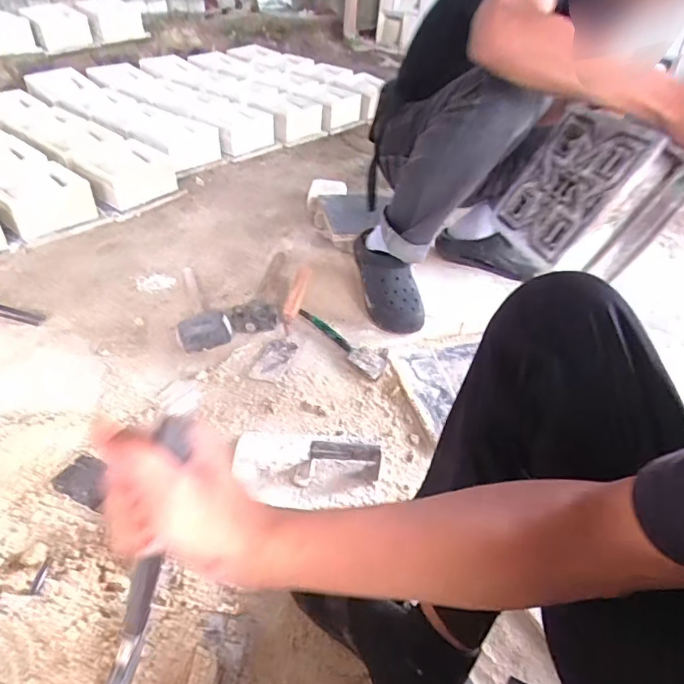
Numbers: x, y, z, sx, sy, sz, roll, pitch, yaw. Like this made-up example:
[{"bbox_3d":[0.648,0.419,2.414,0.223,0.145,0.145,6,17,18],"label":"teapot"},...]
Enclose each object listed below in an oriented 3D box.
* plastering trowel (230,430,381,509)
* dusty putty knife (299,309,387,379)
[{"bbox_3d":[-0.057,0.175,0.750,0.218,0.079,0.125,5,42,-1],"label":"plastering trowel"},{"bbox_3d":[-0.002,-0.005,0.999,0.229,0.018,0.054,36,50,29],"label":"dusty putty knife"}]

